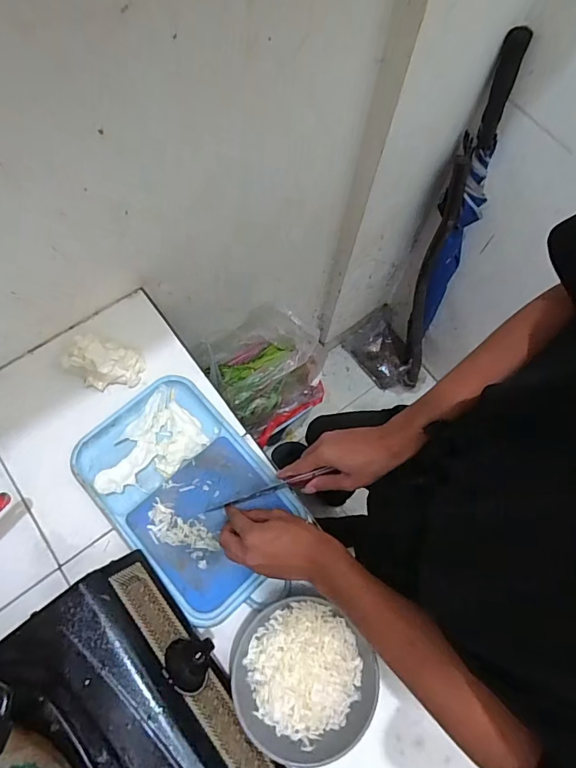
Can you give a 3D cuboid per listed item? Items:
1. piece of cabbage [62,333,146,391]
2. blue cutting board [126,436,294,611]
[{"bbox_3d":[-0.261,-0.031,0.632,0.091,0.055,0.060,13,70,2],"label":"piece of cabbage"},{"bbox_3d":[-0.098,0.175,0.584,0.171,0.011,0.161,-42,77,-15],"label":"blue cutting board"}]

